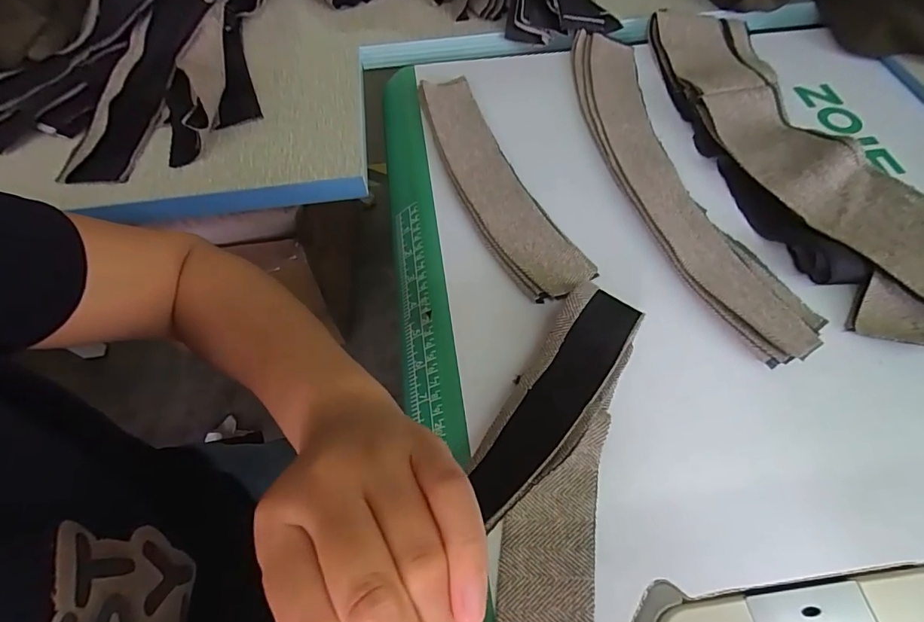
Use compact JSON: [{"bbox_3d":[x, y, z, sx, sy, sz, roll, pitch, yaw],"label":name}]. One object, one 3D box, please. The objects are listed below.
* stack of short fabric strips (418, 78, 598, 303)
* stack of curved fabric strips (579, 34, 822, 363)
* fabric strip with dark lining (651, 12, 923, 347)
[{"bbox_3d":[0.024,-0.118,0.395,0.062,0.010,0.260,-22,62,-12],"label":"stack of short fabric strips"},{"bbox_3d":[0.174,-0.132,0.400,0.086,0.010,0.385,-11,60,-6],"label":"stack of curved fabric strips"},{"bbox_3d":[0.276,-0.152,0.391,0.105,0.039,0.395,-10,60,-5],"label":"fabric strip with dark lining"}]

